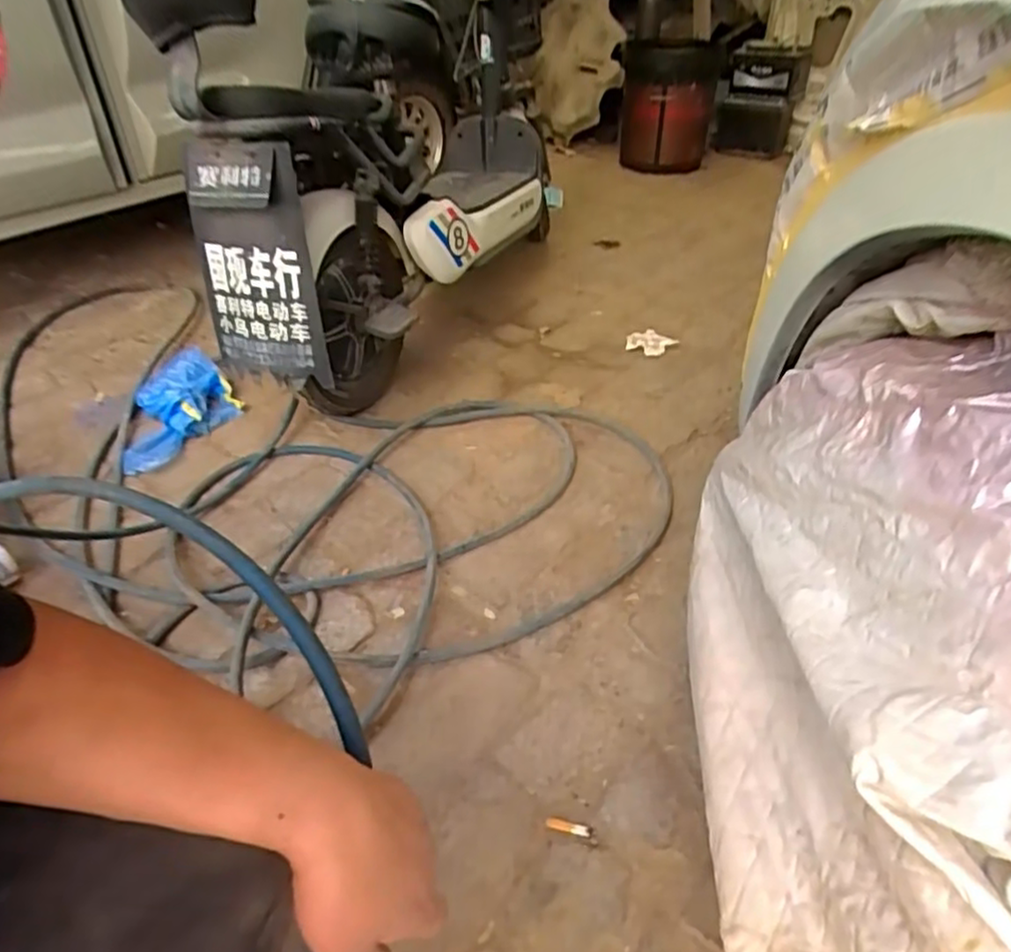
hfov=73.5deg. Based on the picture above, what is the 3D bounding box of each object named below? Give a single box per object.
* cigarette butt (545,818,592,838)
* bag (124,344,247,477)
[{"bbox_3d":[0.071,0.392,0.757,0.052,0.004,0.013,10,40,11],"label":"cigarette butt"},{"bbox_3d":[-0.655,-0.131,1.331,0.198,0.074,0.269,28,48,30],"label":"bag"}]

